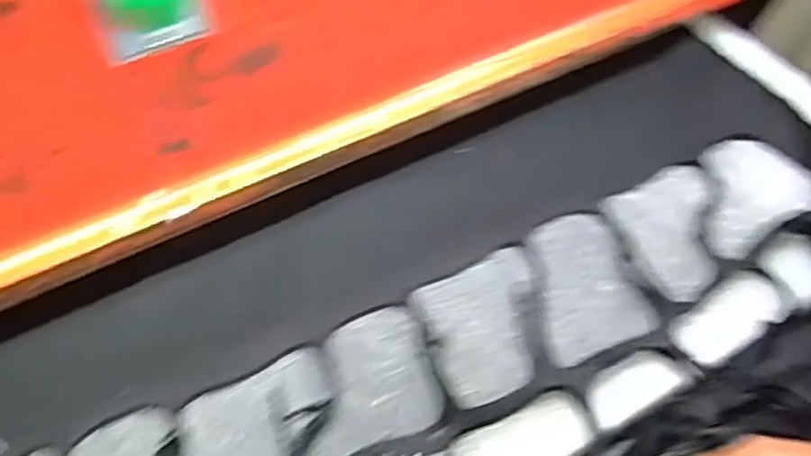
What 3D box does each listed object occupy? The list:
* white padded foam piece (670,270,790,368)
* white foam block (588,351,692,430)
[{"bbox_3d":[0.261,0.072,0.575,0.095,0.016,0.050,-28,56,-17],"label":"white padded foam piece"},{"bbox_3d":[0.171,0.117,0.531,0.083,0.010,0.038,-27,56,-17],"label":"white foam block"}]

